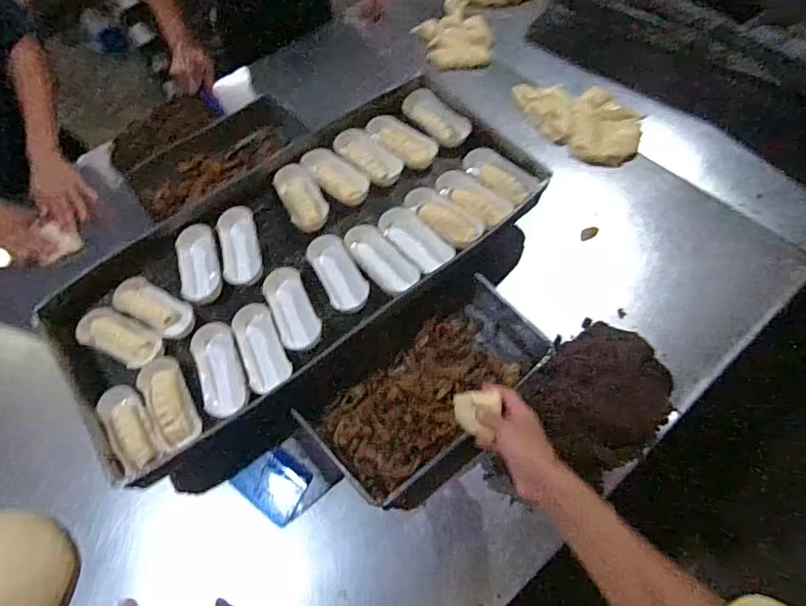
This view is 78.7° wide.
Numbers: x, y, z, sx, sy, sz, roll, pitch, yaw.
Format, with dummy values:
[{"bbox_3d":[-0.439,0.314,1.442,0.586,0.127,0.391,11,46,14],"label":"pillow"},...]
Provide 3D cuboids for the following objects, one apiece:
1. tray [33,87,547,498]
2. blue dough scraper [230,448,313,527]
[{"bbox_3d":[-0.164,-0.097,0.846,0.830,0.038,0.411,-37,68,-13],"label":"tray"},{"bbox_3d":[-0.194,0.272,0.747,0.101,0.013,0.087,32,70,17],"label":"blue dough scraper"}]

